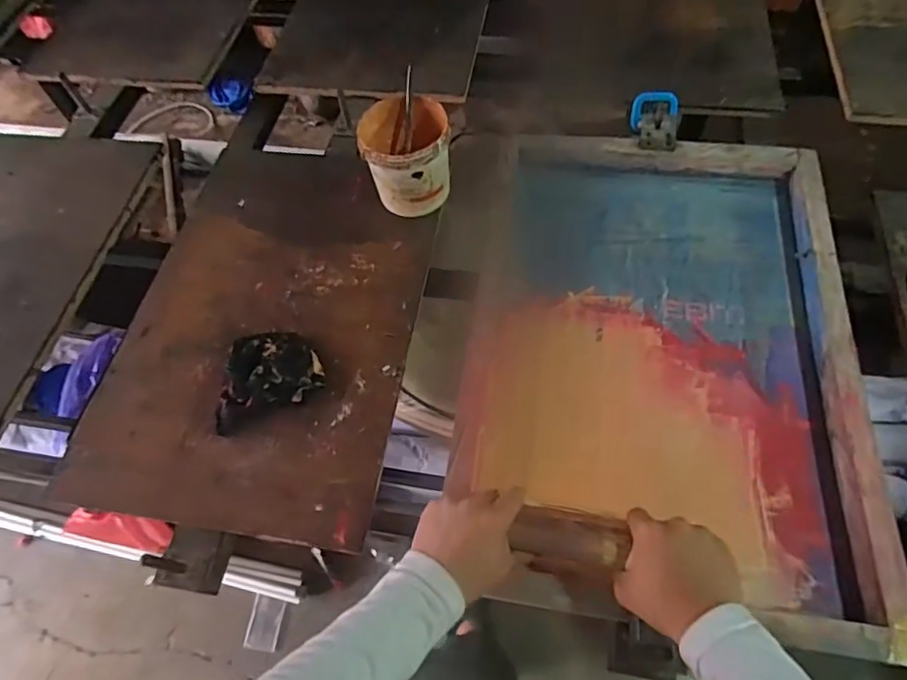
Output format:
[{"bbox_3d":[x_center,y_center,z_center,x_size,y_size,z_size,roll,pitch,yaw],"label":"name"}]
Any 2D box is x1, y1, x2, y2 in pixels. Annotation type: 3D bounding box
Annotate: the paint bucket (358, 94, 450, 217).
[{"bbox_3d":[-0.067,-0.264,0.807,0.117,0.123,0.130,-13,61,-4],"label":"paint bucket"}]

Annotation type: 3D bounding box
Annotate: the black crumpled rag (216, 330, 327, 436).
[{"bbox_3d":[-0.242,0.043,0.695,0.137,0.033,0.102,-28,63,-12],"label":"black crumpled rag"}]

